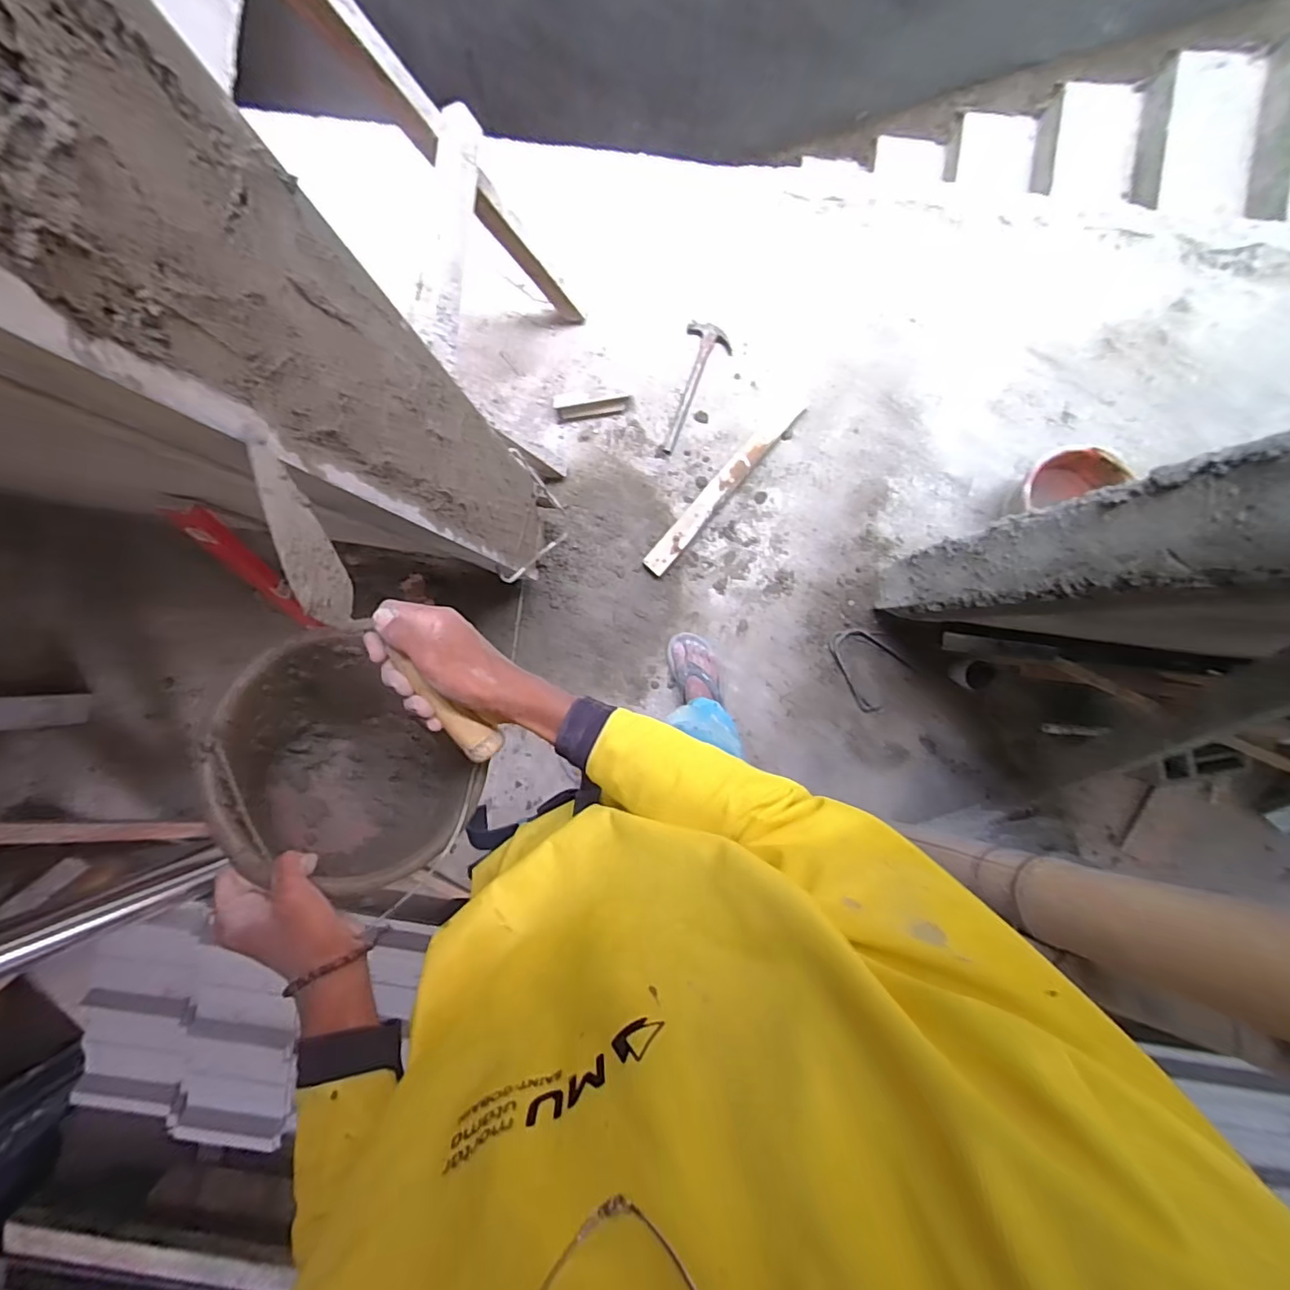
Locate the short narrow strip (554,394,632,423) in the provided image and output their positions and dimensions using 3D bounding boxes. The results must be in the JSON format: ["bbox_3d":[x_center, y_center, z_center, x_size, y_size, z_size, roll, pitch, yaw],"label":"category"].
[{"bbox_3d":[-0.128,-0.586,1.366,0.192,0.056,0.039,-5,91,2],"label":"short narrow strip"}]

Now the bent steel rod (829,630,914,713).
[{"bbox_3d":[0.522,0.055,1.339,0.189,0.024,0.152,38,91,0],"label":"bent steel rod"}]

